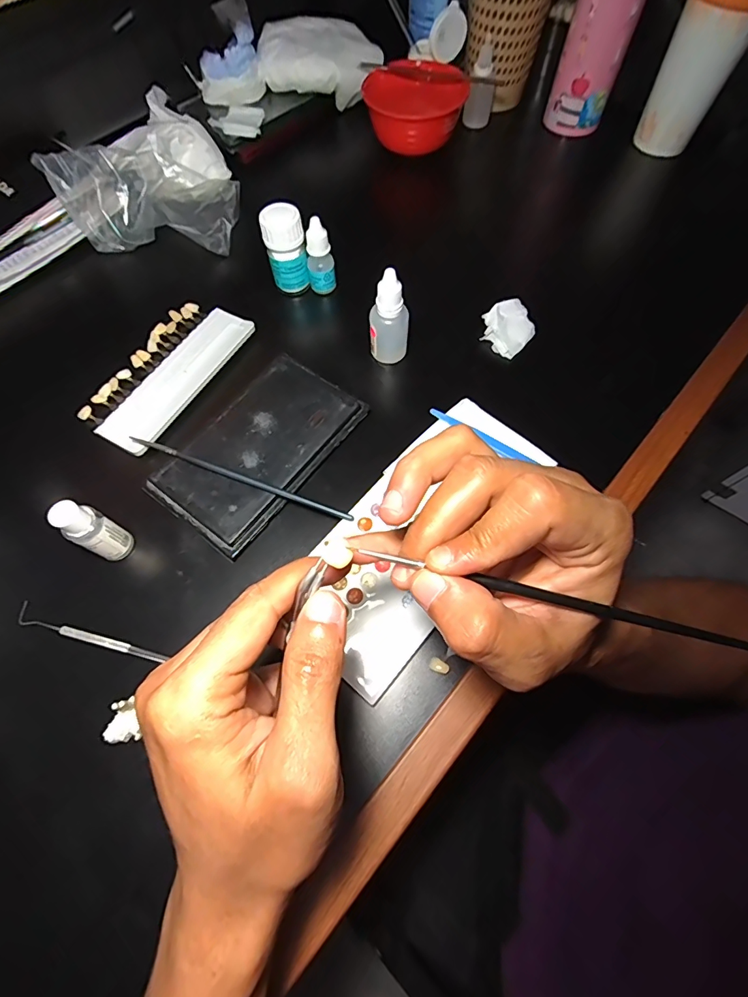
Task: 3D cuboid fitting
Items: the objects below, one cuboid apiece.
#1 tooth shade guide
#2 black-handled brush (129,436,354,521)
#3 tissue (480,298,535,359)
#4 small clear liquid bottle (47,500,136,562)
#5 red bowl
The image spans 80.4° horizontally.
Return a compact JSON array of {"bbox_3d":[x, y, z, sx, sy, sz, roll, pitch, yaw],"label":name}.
[{"bbox_3d":[-0.170,-0.106,0.367,0.073,0.014,0.148,26,68,11],"label":"tooth shade guide"},{"bbox_3d":[-0.096,-0.015,0.315,0.172,0.005,0.006,21,67,9],"label":"black-handled brush"},{"bbox_3d":[0.114,-0.147,0.378,0.040,0.019,0.040,42,72,16],"label":"tissue"},{"bbox_3d":[-0.178,0.022,0.283,0.018,0.061,0.022,29,69,12],"label":"small clear liquid bottle"},{"bbox_3d":[0.042,-0.421,0.474,0.103,0.051,0.082,-6,66,-3],"label":"red bowl"}]

